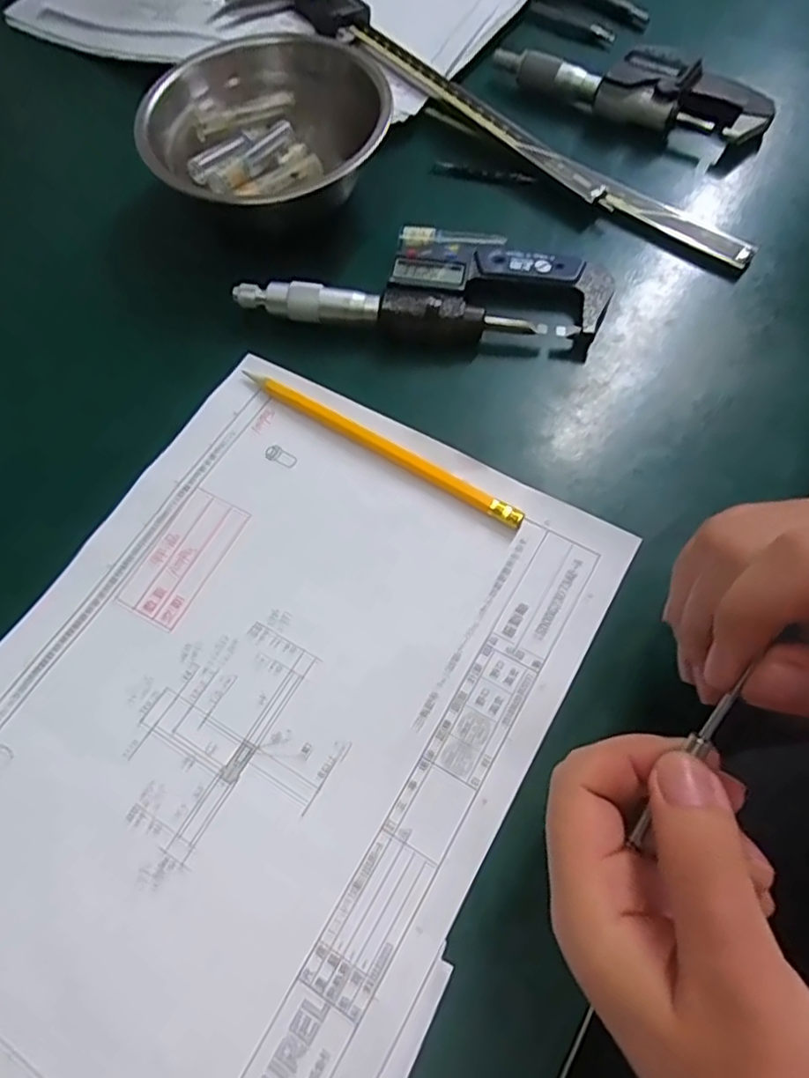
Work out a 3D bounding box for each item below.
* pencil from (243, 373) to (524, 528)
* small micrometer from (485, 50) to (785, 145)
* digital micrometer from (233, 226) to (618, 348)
[{"bbox_3d":[-0.013,-0.045,0.297,0.149,0.007,0.008,30,69,14],"label":"pencil"},{"bbox_3d":[0.134,-0.269,0.384,0.159,0.026,0.042,22,68,11],"label":"small micrometer"},{"bbox_3d":[0.013,-0.131,0.326,0.175,0.017,0.067,10,66,5],"label":"digital micrometer"}]

